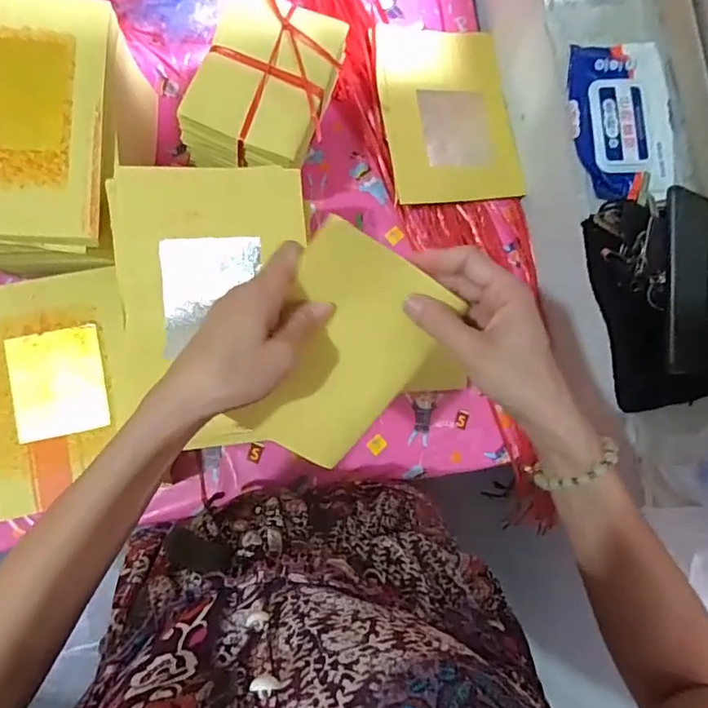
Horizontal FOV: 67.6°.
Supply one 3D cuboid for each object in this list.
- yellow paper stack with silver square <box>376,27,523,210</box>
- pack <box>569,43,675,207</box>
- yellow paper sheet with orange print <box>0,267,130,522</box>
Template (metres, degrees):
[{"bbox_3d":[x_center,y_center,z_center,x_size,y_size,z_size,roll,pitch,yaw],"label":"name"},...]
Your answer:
[{"bbox_3d":[0.117,-0.310,0.672,0.167,0.017,0.240,-6,80,-12],"label":"yellow paper stack with silver square"},{"bbox_3d":[0.275,-0.240,0.546,0.103,0.025,0.171,2,84,-6],"label":"pack"},{"bbox_3d":[-0.305,0.036,0.539,0.146,0.015,0.224,-9,85,-7],"label":"yellow paper sheet with orange print"}]

